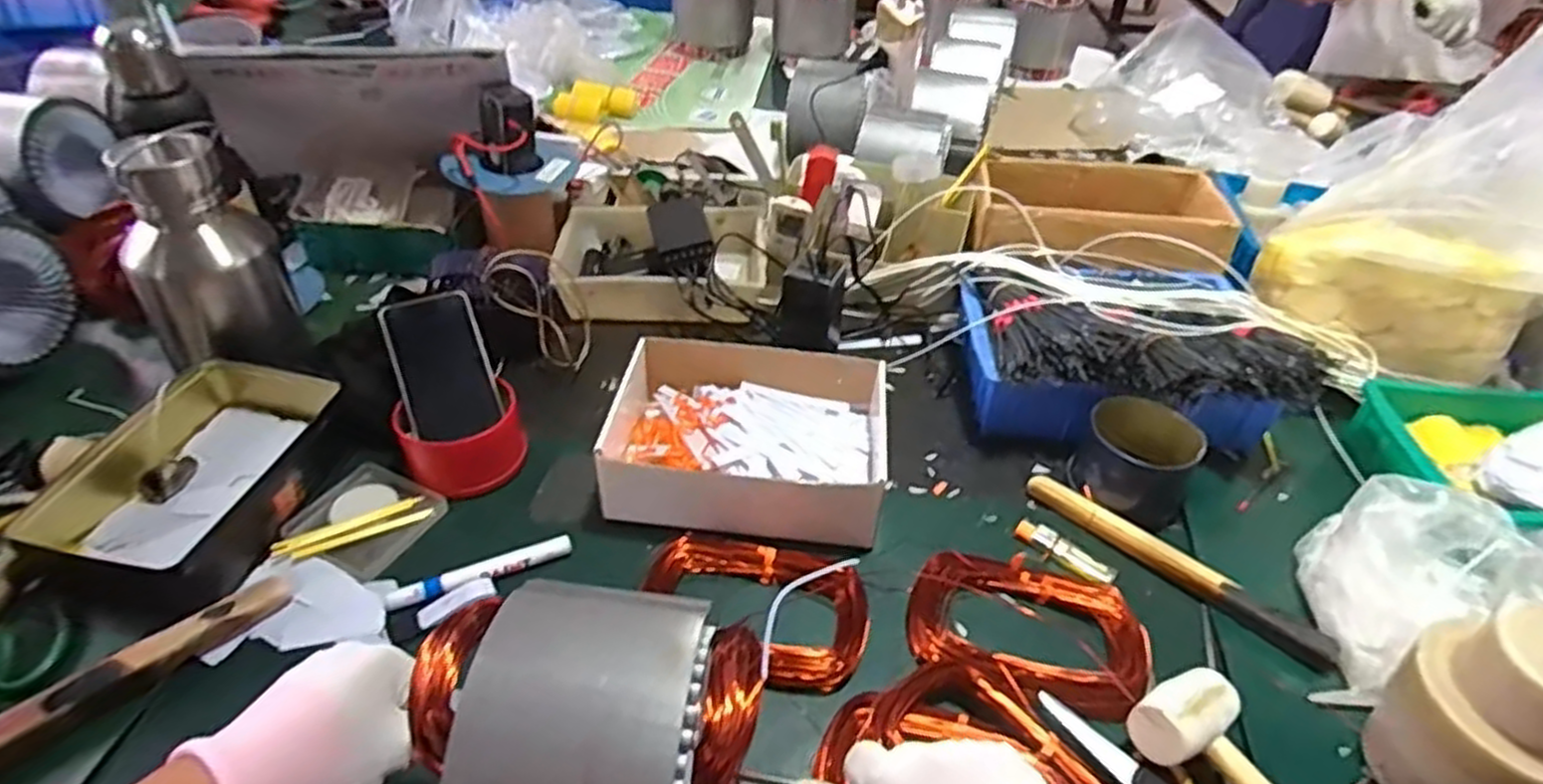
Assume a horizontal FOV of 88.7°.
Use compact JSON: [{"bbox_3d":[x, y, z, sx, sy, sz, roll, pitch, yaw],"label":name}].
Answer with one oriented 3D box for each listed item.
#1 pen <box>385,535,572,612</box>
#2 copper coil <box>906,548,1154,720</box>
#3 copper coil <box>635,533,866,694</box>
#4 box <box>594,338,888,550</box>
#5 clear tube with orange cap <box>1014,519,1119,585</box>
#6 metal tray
[{"bbox_3d":[-0.234,0.145,0.640,0.143,0.012,0.019,-16,45,-20],"label":"pen"},{"bbox_3d":[0.199,0.182,0.617,0.176,0.031,0.107,15,43,13],"label":"copper coil"},{"bbox_3d":[-0.013,0.166,0.619,0.175,0.027,0.117,10,42,8],"label":"copper coil"},{"bbox_3d":[-0.021,0.041,0.732,0.247,0.073,0.194,6,42,4],"label":"box"},{"bbox_3d":[0.252,0.139,0.680,0.086,0.012,0.023,31,49,28],"label":"clear tube with orange cap"},{"bbox_3d":[-0.472,0.057,0.676,0.158,0.064,0.241,8,42,6],"label":"metal tray"}]

